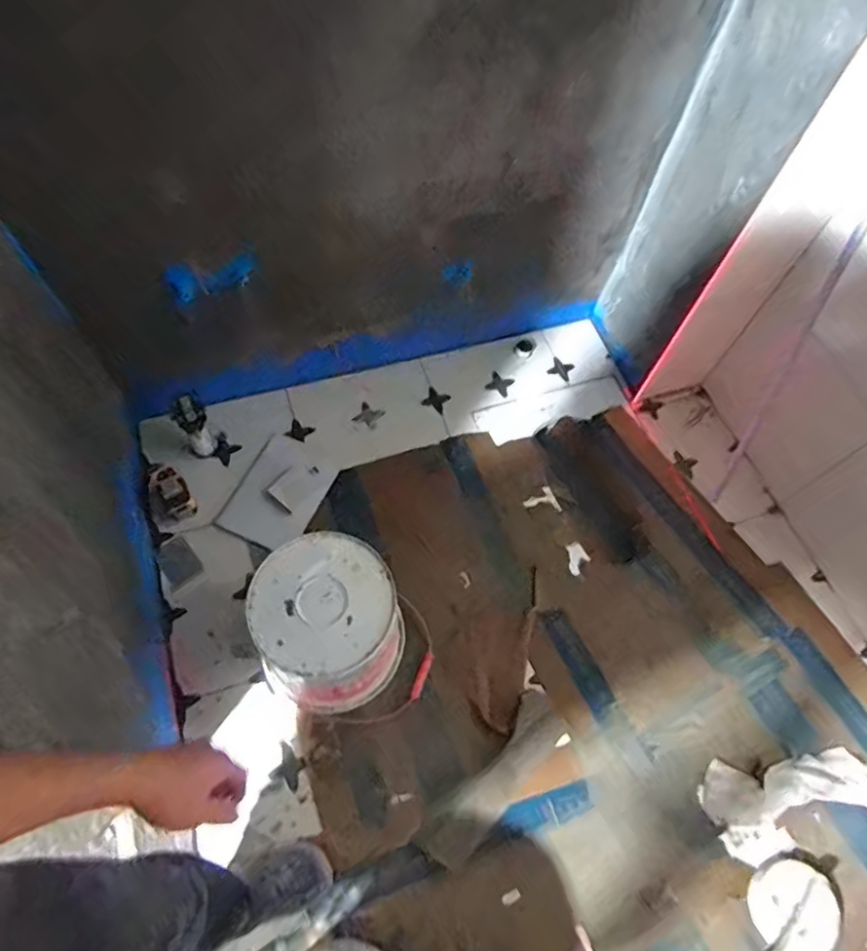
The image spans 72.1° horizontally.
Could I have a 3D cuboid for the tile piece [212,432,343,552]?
[{"bbox_3d":[-0.405,0.053,1.579,0.207,0.011,0.284,30,75,3],"label":"tile piece"}]

